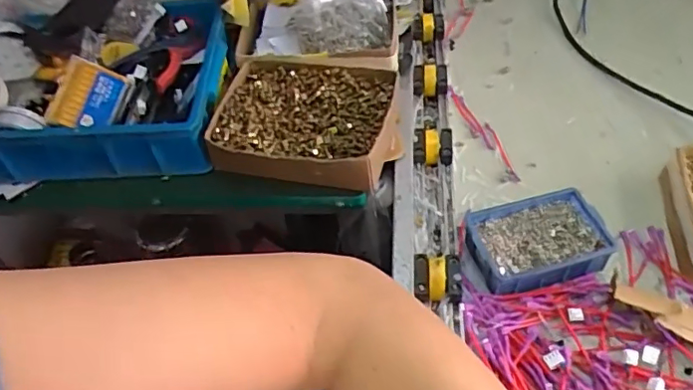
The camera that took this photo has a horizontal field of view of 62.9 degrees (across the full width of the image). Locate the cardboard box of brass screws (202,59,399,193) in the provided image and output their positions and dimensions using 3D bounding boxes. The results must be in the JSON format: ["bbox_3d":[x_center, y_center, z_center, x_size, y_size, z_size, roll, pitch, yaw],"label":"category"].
[{"bbox_3d":[-0.049,-0.094,0.713,0.219,0.062,0.183,6,49,12],"label":"cardboard box of brass screws"}]

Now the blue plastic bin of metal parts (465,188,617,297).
[{"bbox_3d":[0.223,0.054,0.661,0.151,0.043,0.104,-12,48,-4],"label":"blue plastic bin of metal parts"}]

